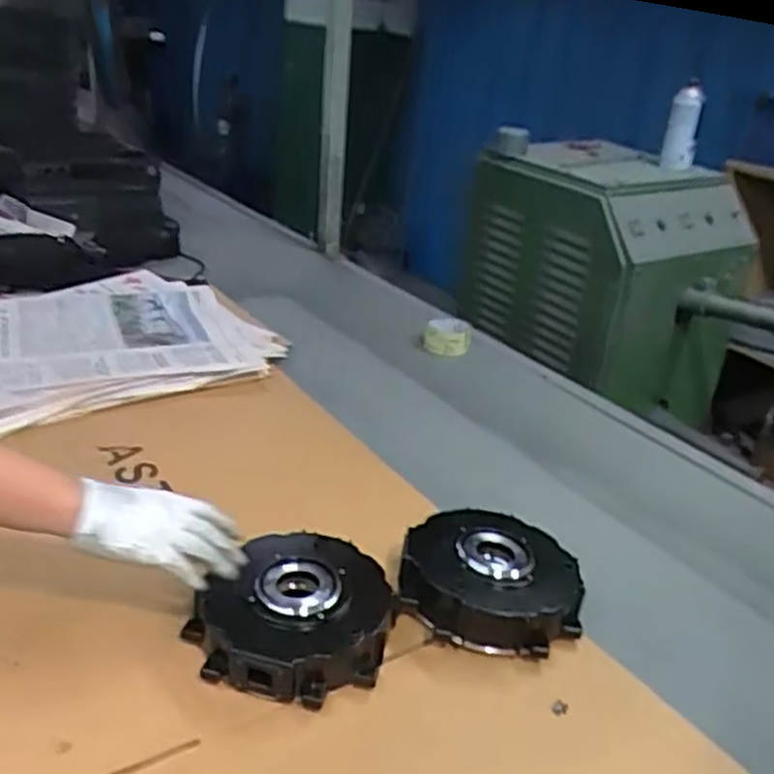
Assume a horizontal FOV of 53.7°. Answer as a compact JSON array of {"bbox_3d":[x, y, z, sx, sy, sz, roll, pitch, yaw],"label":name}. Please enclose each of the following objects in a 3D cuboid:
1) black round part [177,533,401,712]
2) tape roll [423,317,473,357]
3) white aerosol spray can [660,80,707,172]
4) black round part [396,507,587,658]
[{"bbox_3d":[-0.080,0.206,0.698,0.161,0.059,0.166,6,24,-3],"label":"black round part"},{"bbox_3d":[0.114,-0.093,1.404,0.085,0.049,0.096,15,25,16],"label":"tape roll"},{"bbox_3d":[0.600,-0.526,1.554,0.065,0.154,0.074,16,26,19],"label":"white aerosol spray can"},{"bbox_3d":[0.103,0.191,0.775,0.173,0.063,0.173,6,24,-3],"label":"black round part"}]

